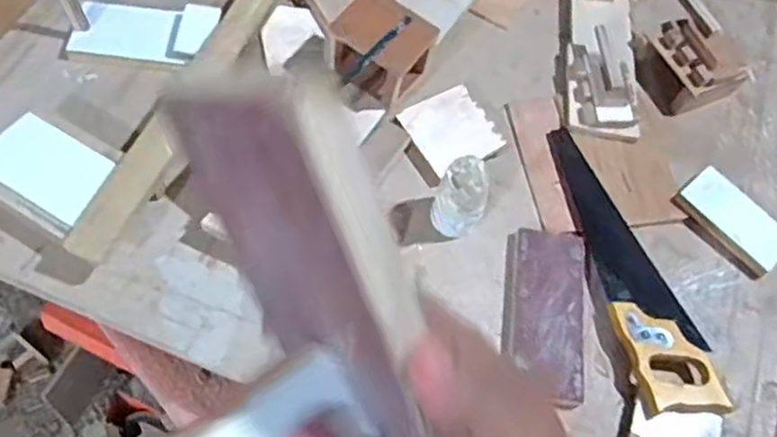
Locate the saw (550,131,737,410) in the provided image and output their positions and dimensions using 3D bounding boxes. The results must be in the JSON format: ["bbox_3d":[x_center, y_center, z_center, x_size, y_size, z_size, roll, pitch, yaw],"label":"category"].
[{"bbox_3d":[0.300,0.049,0.878,0.099,0.035,0.397,-9,61,-11],"label":"saw"}]

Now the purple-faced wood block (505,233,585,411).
[{"bbox_3d":[0.190,0.113,0.844,0.093,0.019,0.214,9,59,-1],"label":"purple-faced wood block"}]

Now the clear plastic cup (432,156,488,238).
[{"bbox_3d":[0.091,-0.025,0.867,0.060,0.091,0.064,3,60,-4],"label":"clear plastic cup"}]

